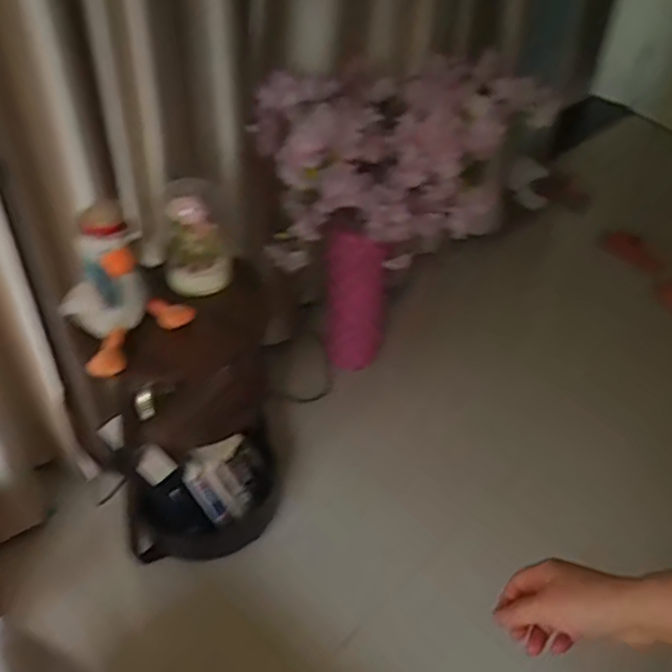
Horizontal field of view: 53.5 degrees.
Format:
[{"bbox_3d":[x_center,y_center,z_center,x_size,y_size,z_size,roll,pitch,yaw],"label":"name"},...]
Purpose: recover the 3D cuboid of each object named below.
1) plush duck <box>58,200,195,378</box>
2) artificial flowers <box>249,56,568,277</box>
[{"bbox_3d":[-0.311,-0.074,0.977,0.173,0.225,0.115,-29,54,-27],"label":"plush duck"},{"bbox_3d":[0.120,-0.380,1.445,0.566,0.421,0.465,-1,46,-4],"label":"artificial flowers"}]

